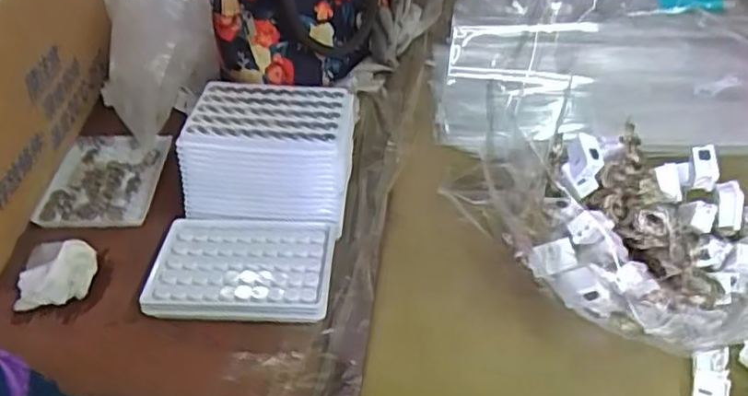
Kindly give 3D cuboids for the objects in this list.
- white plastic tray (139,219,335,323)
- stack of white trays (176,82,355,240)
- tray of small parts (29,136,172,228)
[{"bbox_3d":[-0.099,0.053,0.508,0.130,0.013,0.092,1,39,2],"label":"white plastic tray"},{"bbox_3d":[-0.081,-0.037,0.558,0.135,0.075,0.099,4,37,3],"label":"stack of white trays"},{"bbox_3d":[-0.239,-0.019,0.593,0.093,0.010,0.120,2,39,0],"label":"tray of small parts"}]

